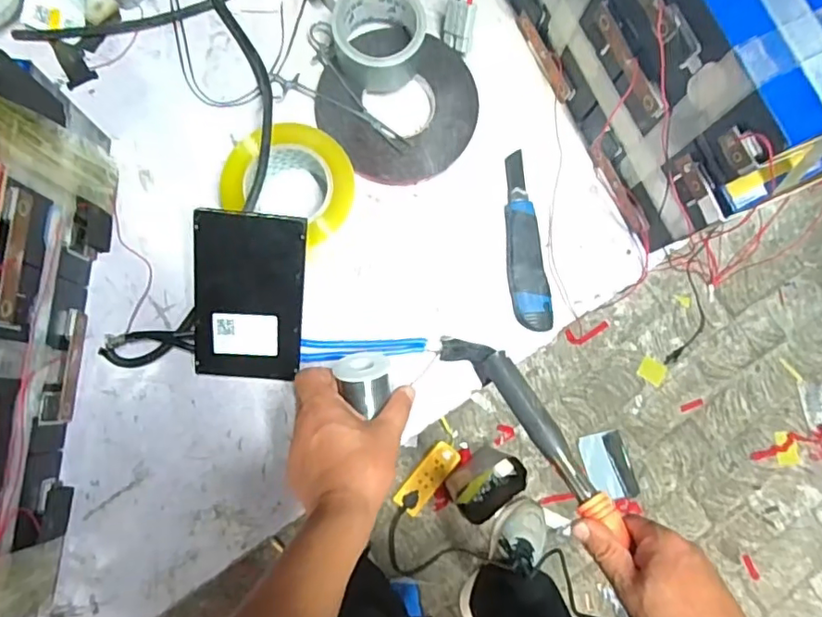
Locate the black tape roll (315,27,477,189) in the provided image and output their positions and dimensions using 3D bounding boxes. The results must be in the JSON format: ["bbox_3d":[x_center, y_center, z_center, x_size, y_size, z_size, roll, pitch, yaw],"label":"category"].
[{"bbox_3d":[-0.009,-0.224,0.615,0.157,0.023,0.162,1,81,-4],"label":"black tape roll"}]

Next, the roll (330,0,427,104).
[{"bbox_3d":[-0.032,-0.284,0.594,0.096,0.060,0.091,1,81,-4],"label":"roll"}]

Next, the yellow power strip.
[{"bbox_3d":[0.036,0.375,1.266,0.065,0.031,0.168,39,80,2],"label":"yellow power strip"}]

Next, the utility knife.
[{"bbox_3d":[0.118,-0.072,0.607,0.037,0.014,0.191,-8,82,-5],"label":"utility knife"}]

